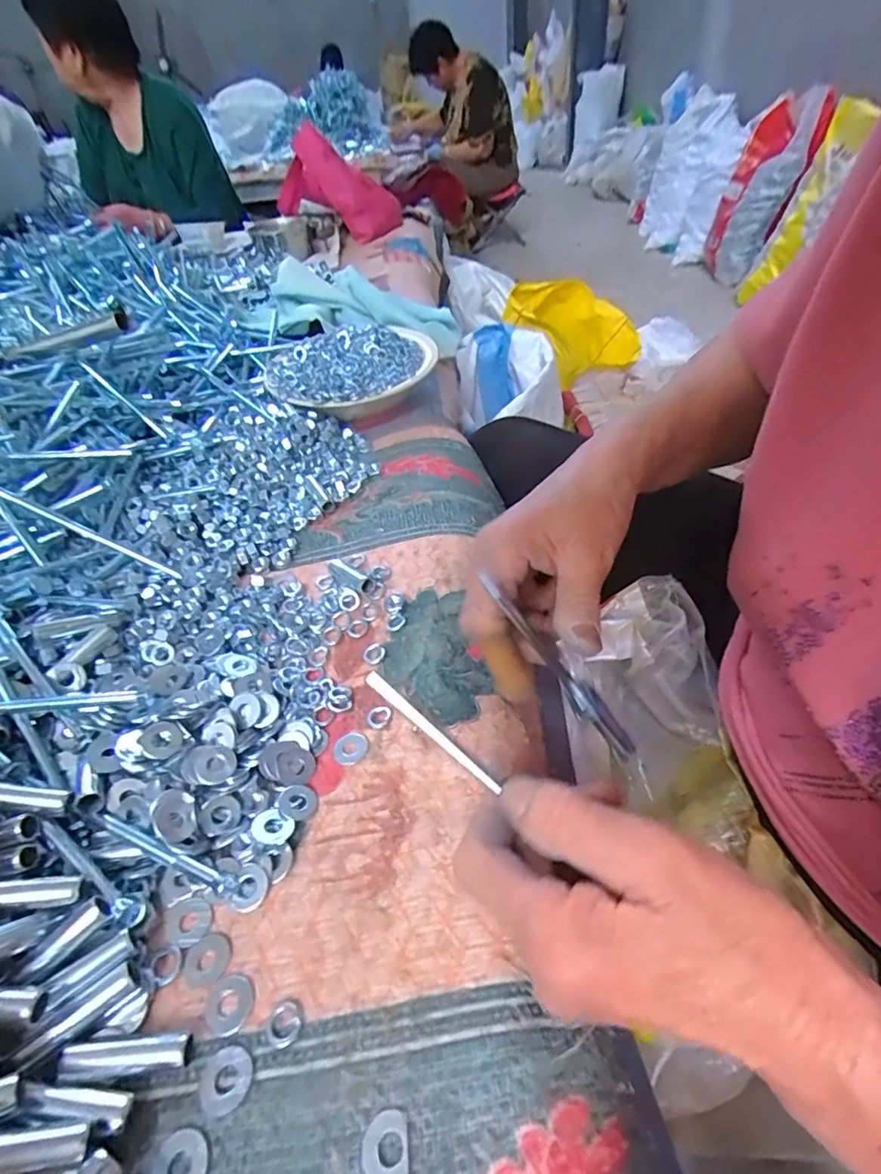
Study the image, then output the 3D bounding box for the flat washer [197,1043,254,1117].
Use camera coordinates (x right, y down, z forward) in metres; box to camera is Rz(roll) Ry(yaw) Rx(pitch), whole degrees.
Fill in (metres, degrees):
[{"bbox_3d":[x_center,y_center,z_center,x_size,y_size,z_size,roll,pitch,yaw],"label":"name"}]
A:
[{"bbox_3d":[-0.076,0.173,0.193,0.019,0.004,0.018,-4,43,3],"label":"flat washer"}]

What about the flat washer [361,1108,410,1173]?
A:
[{"bbox_3d":[-0.018,0.180,0.175,0.015,0.004,0.018,-12,40,3],"label":"flat washer"}]

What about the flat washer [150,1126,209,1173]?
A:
[{"bbox_3d":[-0.086,0.189,0.179,0.018,0.004,0.019,-4,43,3],"label":"flat washer"}]

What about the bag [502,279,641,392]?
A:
[{"bbox_3d":[0.281,-0.528,1.135,0.242,0.145,0.216,-25,46,-18],"label":"bag"}]

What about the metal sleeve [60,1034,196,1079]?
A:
[{"bbox_3d":[-0.112,0.169,0.197,0.043,0.012,0.010,-7,43,0],"label":"metal sleeve"}]

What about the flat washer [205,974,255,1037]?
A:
[{"bbox_3d":[-0.081,0.160,0.211,0.018,0.004,0.019,-2,39,1],"label":"flat washer"}]

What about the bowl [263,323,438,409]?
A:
[{"bbox_3d":[-0.088,-0.217,0.562,0.171,0.051,0.161,-4,43,3],"label":"bowl"}]

